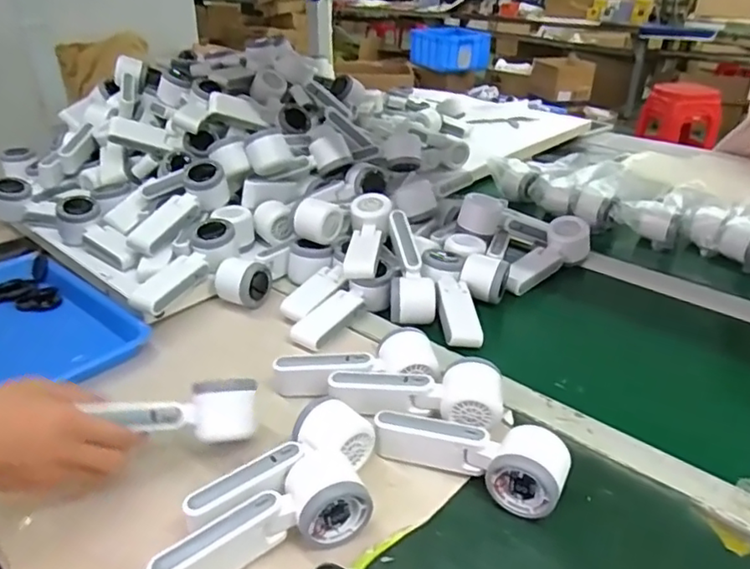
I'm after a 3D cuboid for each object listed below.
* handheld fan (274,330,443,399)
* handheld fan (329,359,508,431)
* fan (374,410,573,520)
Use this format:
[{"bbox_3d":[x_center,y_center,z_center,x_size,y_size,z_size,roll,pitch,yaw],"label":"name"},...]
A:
[{"bbox_3d":[-0.018,0.084,0.633,0.167,0.050,0.068,3,29,6],"label":"handheld fan"},{"bbox_3d":[0.042,0.103,0.593,0.167,0.045,0.065,7,30,12],"label":"handheld fan"},{"bbox_3d":[0.080,0.144,0.523,0.165,0.048,0.057,12,31,21],"label":"fan"}]

